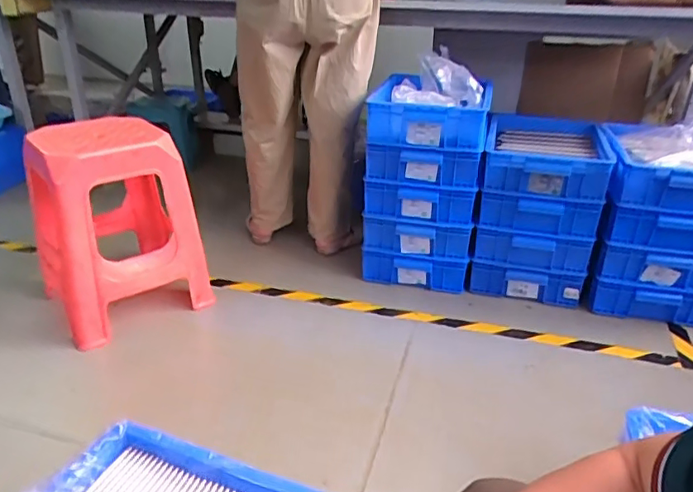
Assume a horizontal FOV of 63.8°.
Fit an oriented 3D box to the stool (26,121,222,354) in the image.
[{"bbox_3d":[-0.571,-0.071,1.371,0.339,0.449,0.381,-16,31,-30],"label":"stool"}]

